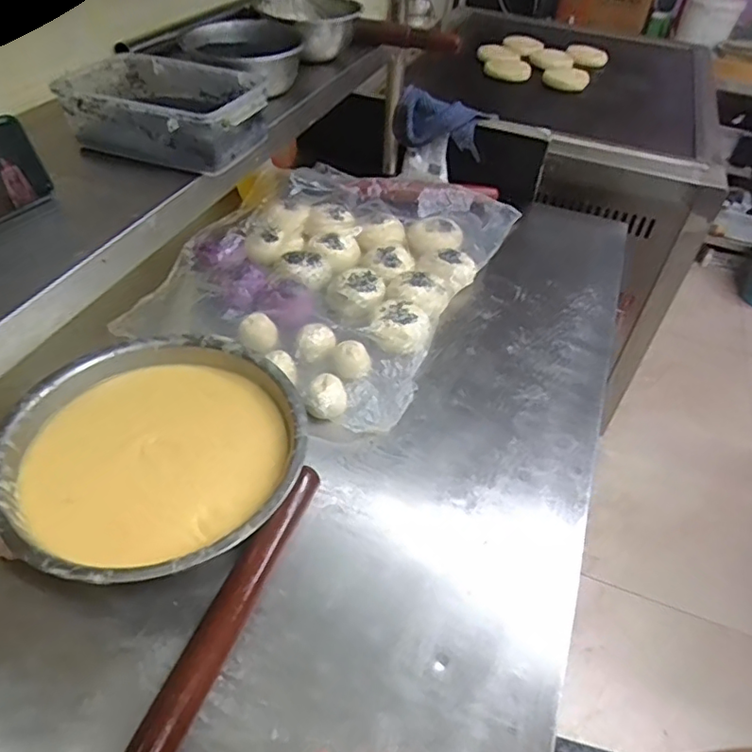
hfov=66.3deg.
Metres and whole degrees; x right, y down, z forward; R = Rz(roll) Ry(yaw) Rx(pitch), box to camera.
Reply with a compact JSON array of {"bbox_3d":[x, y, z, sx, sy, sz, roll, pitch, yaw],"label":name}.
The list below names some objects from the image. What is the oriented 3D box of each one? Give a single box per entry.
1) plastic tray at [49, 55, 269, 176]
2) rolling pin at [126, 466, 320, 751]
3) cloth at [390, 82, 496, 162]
[{"bbox_3d":[-0.231,-0.298,0.652,0.207,0.071,0.135,16,46,11],"label":"plastic tray"},{"bbox_3d":[-0.135,0.220,0.573,0.041,0.040,0.321,19,47,11],"label":"rolling pin"},{"bbox_3d":[0.132,-0.516,1.177,0.190,0.091,0.061,16,46,11],"label":"cloth"}]

